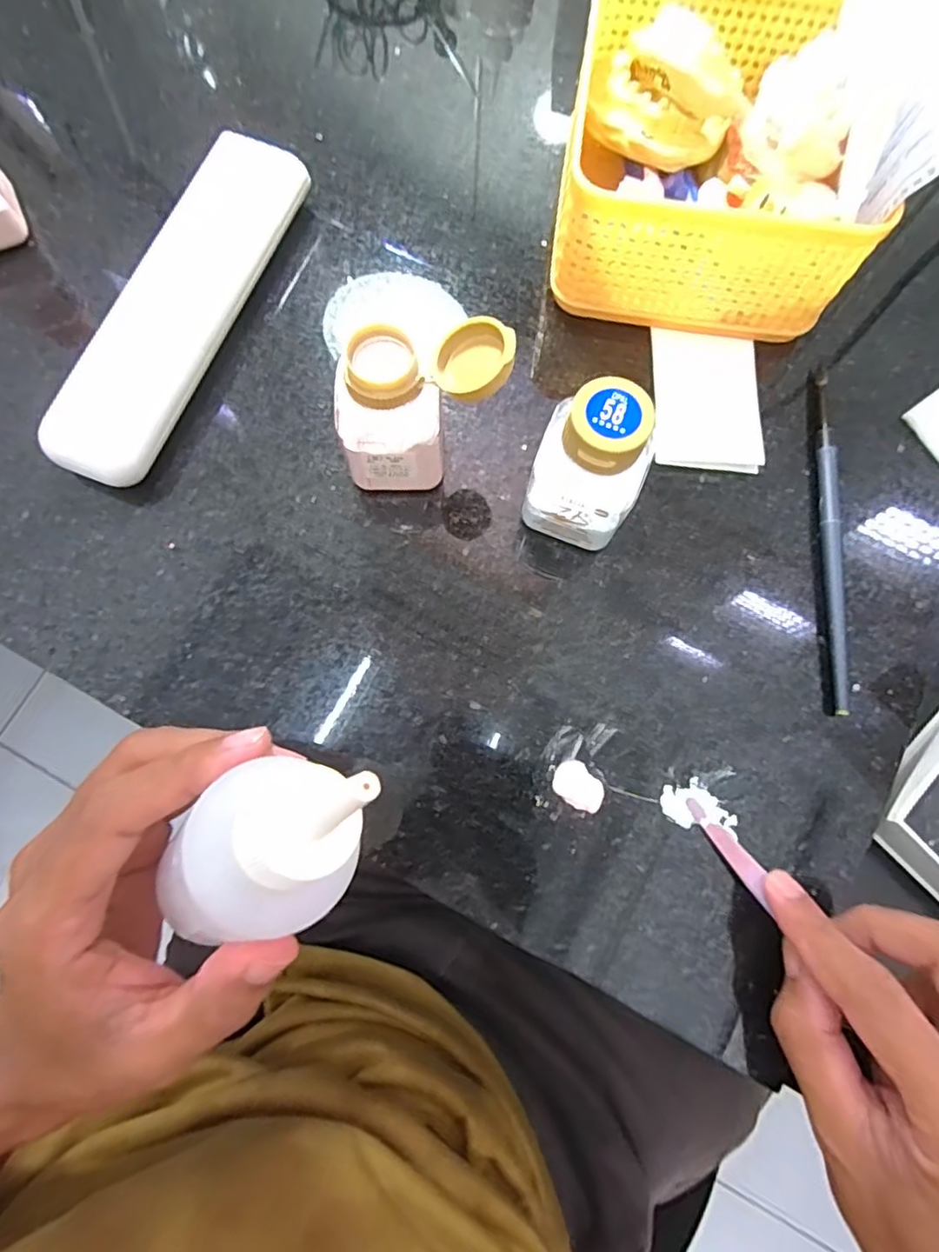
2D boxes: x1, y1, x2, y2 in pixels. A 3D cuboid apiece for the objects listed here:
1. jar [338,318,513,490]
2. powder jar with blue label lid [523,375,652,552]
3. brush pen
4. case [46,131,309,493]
[{"bbox_3d":[-0.019,-0.084,0.236,0.063,0.076,0.035,-2,77,-2],"label":"jar"},{"bbox_3d":[0.047,-0.060,0.234,0.041,0.071,0.033,20,77,3],"label":"powder jar with blue label lid"},{"bbox_3d":[0.162,-0.041,0.265,0.008,0.007,0.159,6,77,0],"label":"brush pen"},{"bbox_3d":[-0.132,-0.146,0.274,0.044,0.024,0.178,22,78,4],"label":"case"}]

